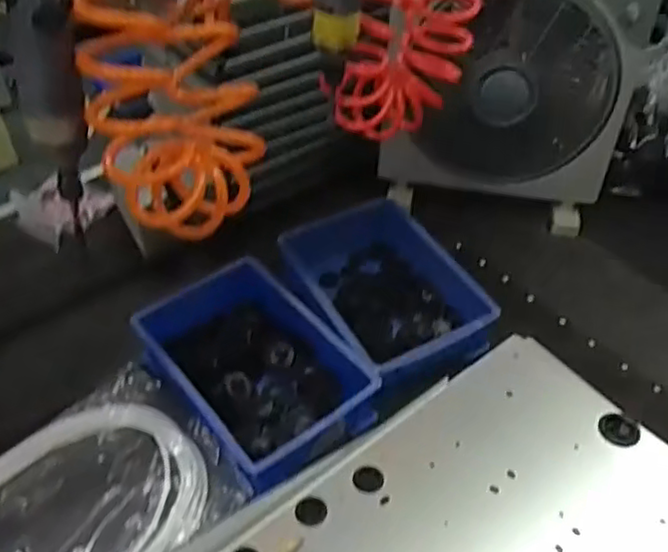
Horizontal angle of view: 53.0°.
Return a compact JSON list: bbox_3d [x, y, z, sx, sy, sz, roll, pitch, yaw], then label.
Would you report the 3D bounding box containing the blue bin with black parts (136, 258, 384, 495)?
[{"bbox_3d":[-0.111,0.117,0.886,0.188,0.101,0.326,-30,52,-27],"label":"blue bin with black parts"}]

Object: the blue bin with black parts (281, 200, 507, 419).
[{"bbox_3d":[0.058,0.027,0.981,0.219,0.091,0.318,-23,49,-21],"label":"blue bin with black parts"}]

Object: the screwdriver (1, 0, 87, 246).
[{"bbox_3d":[-0.193,-0.152,0.437,0.053,0.272,0.038,-19,47,-18],"label":"screwdriver"}]

